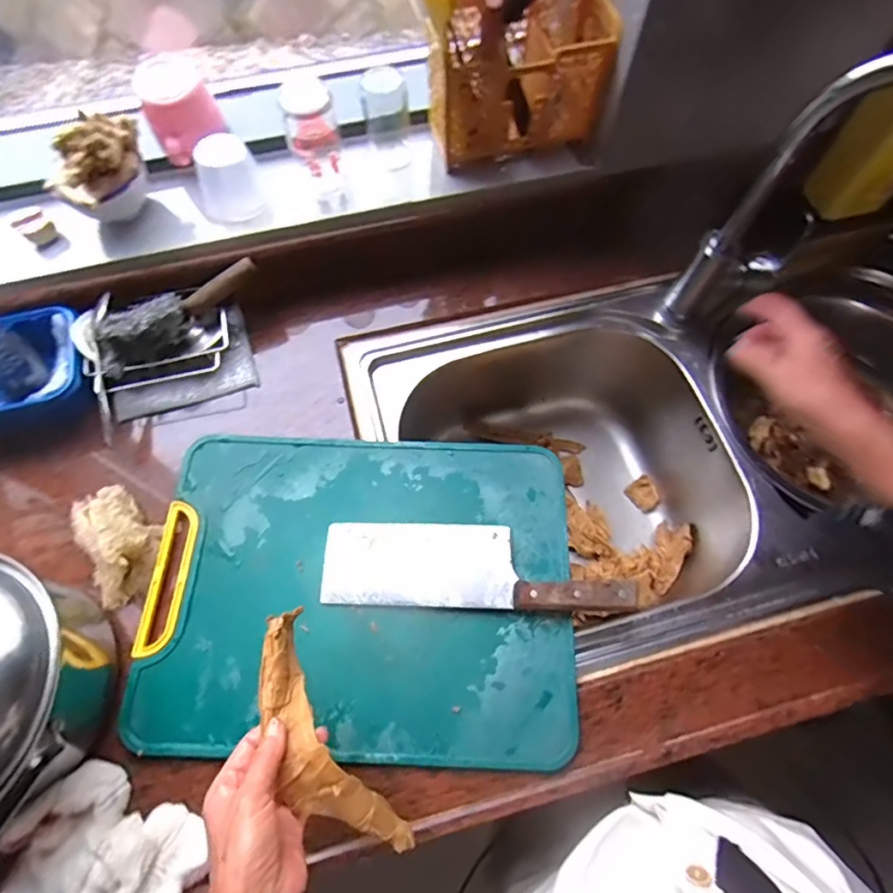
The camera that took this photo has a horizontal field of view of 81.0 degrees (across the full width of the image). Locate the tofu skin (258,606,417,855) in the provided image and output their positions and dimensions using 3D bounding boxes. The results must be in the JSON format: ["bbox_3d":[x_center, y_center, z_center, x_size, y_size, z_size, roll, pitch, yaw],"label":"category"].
[{"bbox_3d":[-0.095,0.221,0.384,0.052,0.051,0.193,-31,80,-12],"label":"tofu skin"}]

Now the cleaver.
[{"bbox_3d":[0.027,0.114,0.499,0.288,0.023,0.077,2,67,2],"label":"cleaver"}]

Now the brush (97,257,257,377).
[{"bbox_3d":[-0.292,-0.146,0.572,0.187,0.056,0.034,-36,71,-13],"label":"brush"}]

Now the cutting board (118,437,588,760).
[{"bbox_3d":[-0.081,0.130,0.504,0.394,0.018,0.291,1,67,2],"label":"cutting board"}]

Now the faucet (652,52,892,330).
[{"bbox_3d":[0.350,-0.198,0.491,0.088,0.326,0.176,-39,72,-14],"label":"faucet"}]

